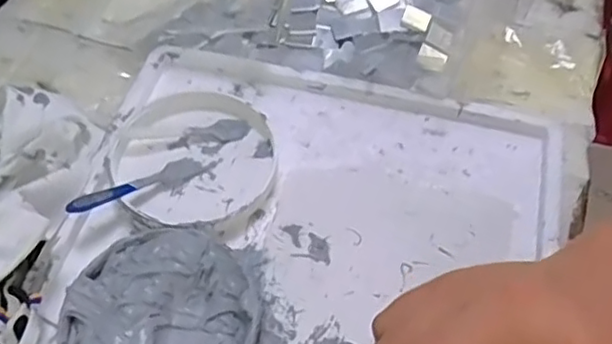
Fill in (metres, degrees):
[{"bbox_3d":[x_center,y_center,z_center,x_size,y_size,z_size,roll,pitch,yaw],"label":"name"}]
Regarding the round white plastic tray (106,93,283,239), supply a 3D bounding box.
[{"bbox_3d":[-0.066,-0.009,0.388,0.097,0.014,0.090,1,58,-1],"label":"round white plastic tray"}]

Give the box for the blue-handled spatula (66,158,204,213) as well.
[{"bbox_3d":[-0.096,0.008,0.370,0.082,0.009,0.013,-21,59,-33],"label":"blue-handled spatula"}]

